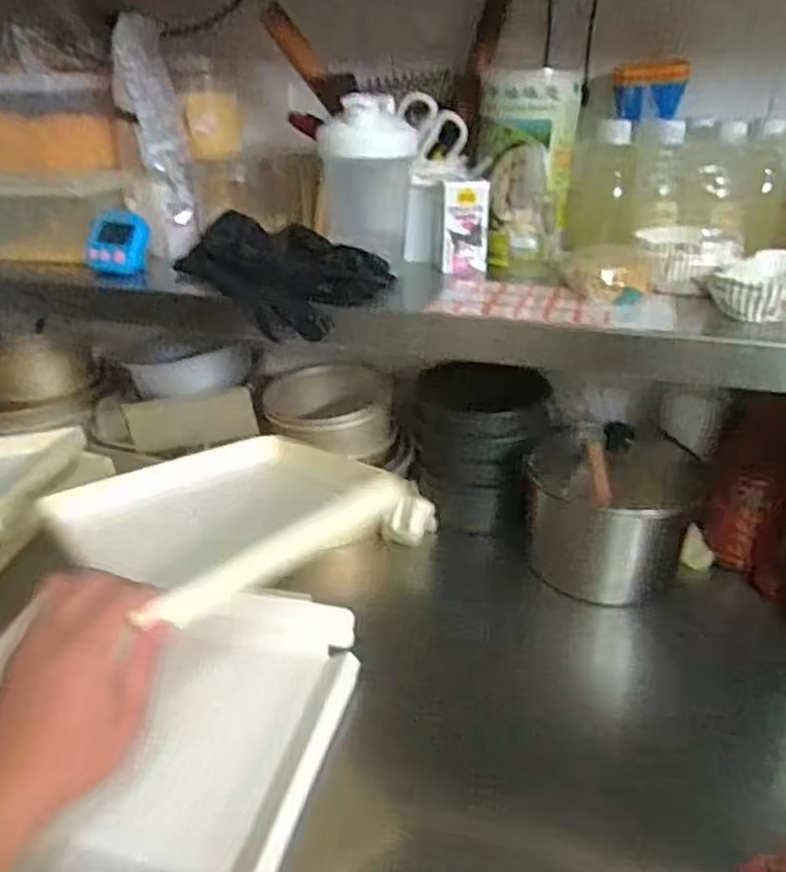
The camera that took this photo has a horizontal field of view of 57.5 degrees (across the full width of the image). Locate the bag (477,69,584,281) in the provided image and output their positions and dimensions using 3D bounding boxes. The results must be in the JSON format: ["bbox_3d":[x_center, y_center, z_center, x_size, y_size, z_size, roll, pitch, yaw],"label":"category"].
[{"bbox_3d":[0.132,-0.262,0.721,0.095,0.185,0.063,5,29,9],"label":"bag"}]

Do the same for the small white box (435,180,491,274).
[{"bbox_3d":[0.072,-0.213,0.730,0.052,0.090,0.026,2,29,5],"label":"small white box"}]

